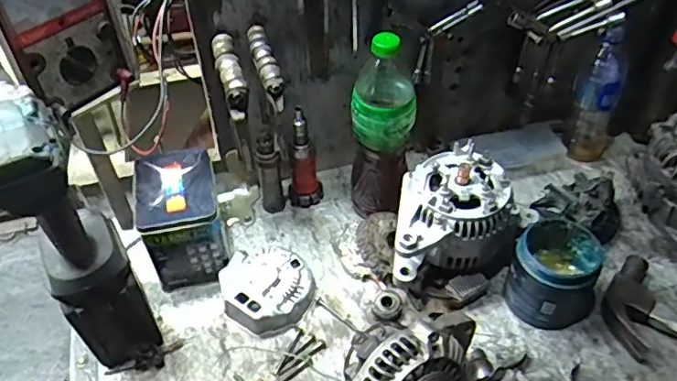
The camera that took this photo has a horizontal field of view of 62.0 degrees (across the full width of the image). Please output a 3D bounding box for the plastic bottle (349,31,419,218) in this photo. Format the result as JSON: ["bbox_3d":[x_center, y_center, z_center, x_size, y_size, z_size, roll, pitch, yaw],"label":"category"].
[{"bbox_3d":[0.056,-0.075,0.707,0.079,0.245,0.068,2,45,3],"label":"plastic bottle"}]

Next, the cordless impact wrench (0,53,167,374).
[{"bbox_3d":[-0.261,0.052,0.565,0.074,0.330,0.134,-23,49,-21],"label":"cordless impact wrench"}]

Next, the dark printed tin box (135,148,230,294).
[{"bbox_3d":[-0.198,0.032,0.717,0.088,0.142,0.127,-12,46,-11],"label":"dark printed tin box"}]

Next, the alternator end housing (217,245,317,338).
[{"bbox_3d":[-0.089,0.119,0.701,0.107,0.035,0.106,0,45,0],"label":"alternator end housing"}]

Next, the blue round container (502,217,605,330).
[{"bbox_3d":[0.258,0.098,0.669,0.098,0.097,0.098,25,50,23],"label":"blue round container"}]

